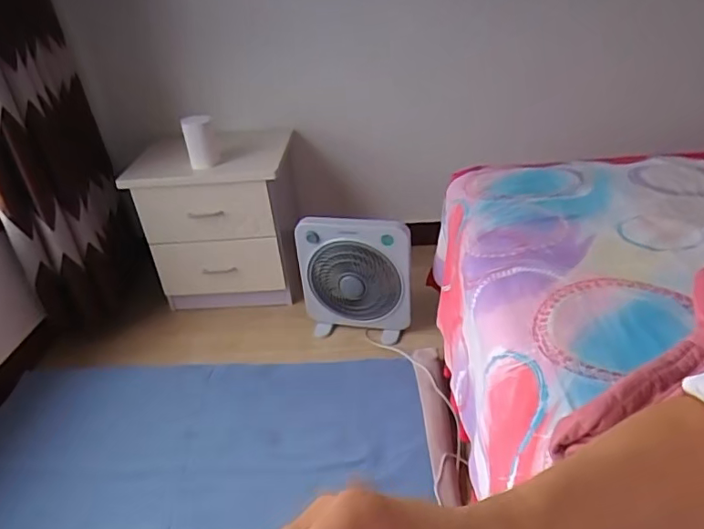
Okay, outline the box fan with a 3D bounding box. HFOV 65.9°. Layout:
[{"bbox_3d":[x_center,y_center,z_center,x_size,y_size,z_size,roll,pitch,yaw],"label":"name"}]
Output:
[{"bbox_3d":[0.007,0.041,1.571,0.320,0.369,0.081,4,34,17],"label":"box fan"}]

